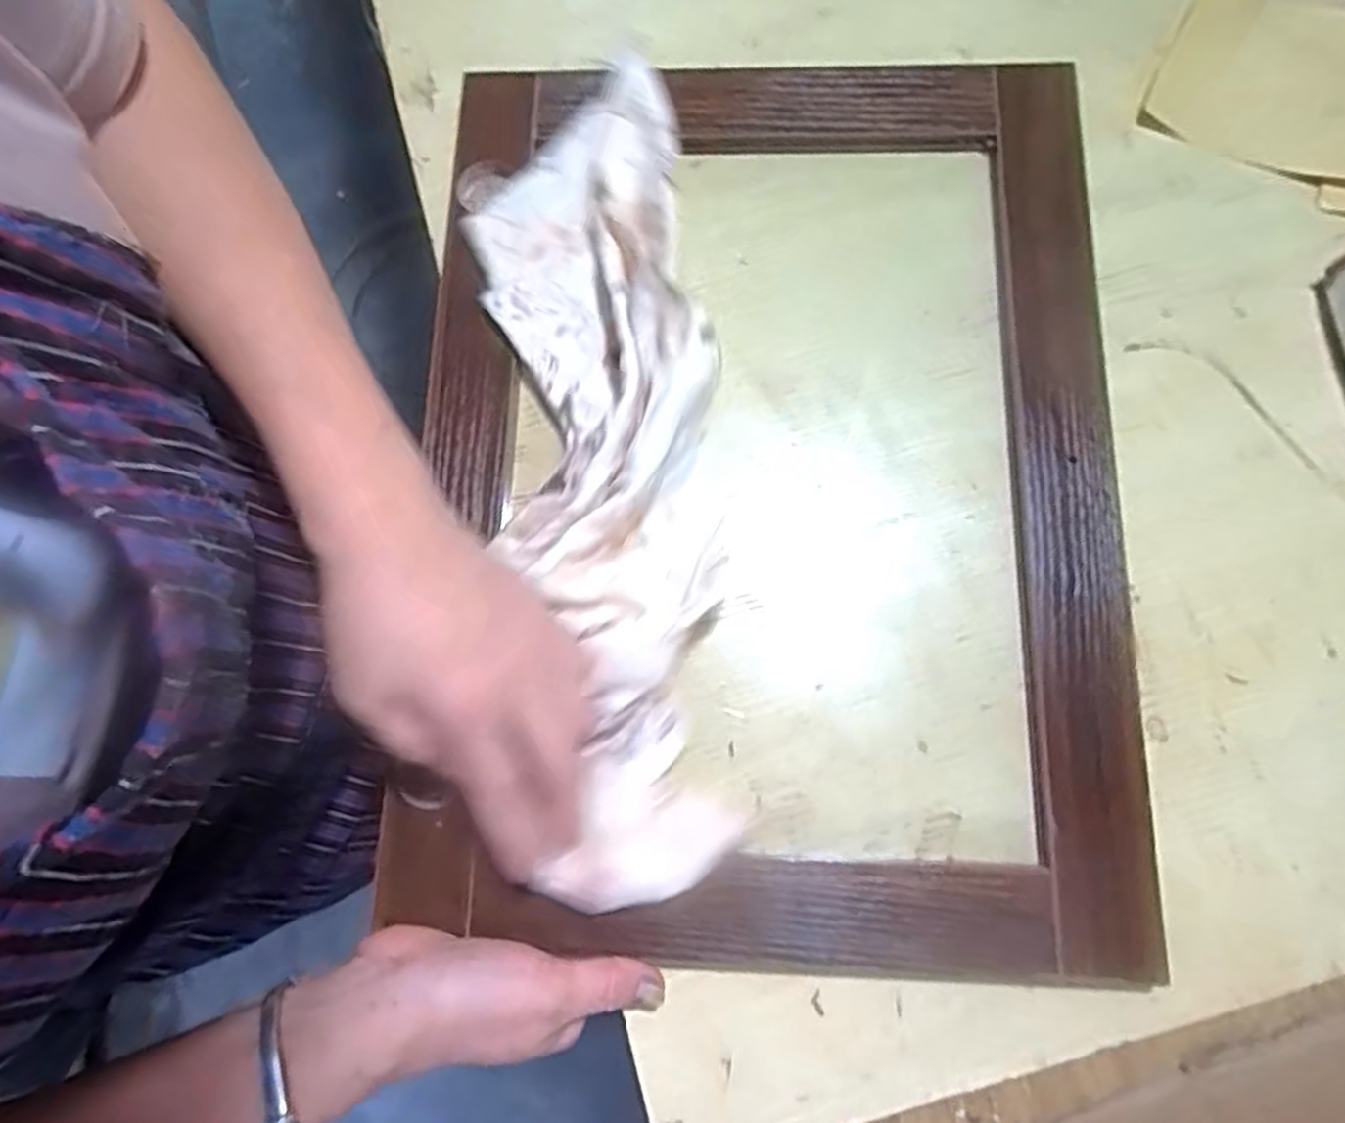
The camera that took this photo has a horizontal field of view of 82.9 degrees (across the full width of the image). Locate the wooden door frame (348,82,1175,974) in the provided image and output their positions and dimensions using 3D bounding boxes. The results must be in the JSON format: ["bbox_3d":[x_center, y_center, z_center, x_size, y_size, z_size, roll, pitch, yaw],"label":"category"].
[{"bbox_3d":[0.044,-0.050,0.385,0.342,0.028,0.470,1,79,2],"label":"wooden door frame"}]

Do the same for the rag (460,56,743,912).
[{"bbox_3d":[-0.034,-0.063,0.370,0.101,0.065,0.425,-7,76,0],"label":"rag"}]

